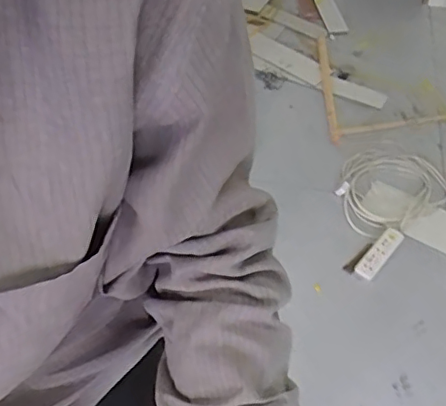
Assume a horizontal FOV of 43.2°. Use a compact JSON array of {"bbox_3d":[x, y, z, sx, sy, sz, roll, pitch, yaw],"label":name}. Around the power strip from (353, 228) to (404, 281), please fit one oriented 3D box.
[{"bbox_3d":[0.461,0.148,1.668,0.064,0.038,0.203,33,57,25],"label":"power strip"}]

